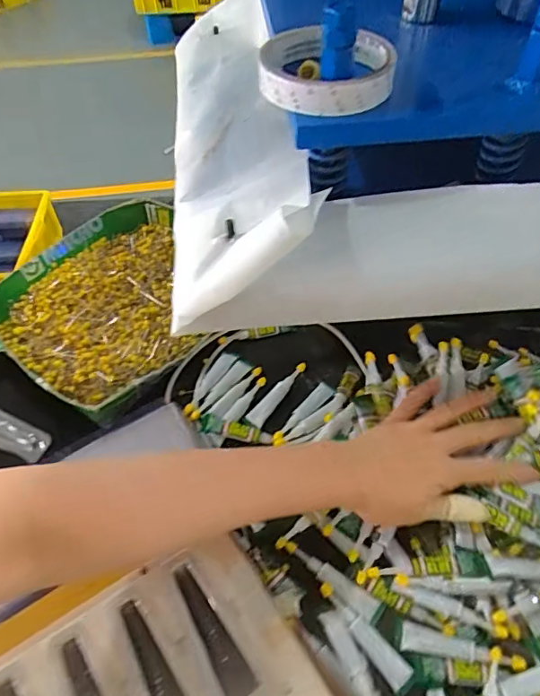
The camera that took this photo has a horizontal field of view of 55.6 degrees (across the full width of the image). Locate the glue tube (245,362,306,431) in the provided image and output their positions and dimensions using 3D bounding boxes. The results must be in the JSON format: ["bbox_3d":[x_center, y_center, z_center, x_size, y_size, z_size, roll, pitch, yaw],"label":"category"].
[{"bbox_3d":[0.006,0.042,0.476,0.016,0.011,0.077,30,58,22],"label":"glue tube"}]

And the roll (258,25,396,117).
[{"bbox_3d":[0.036,-0.179,0.330,0.083,0.023,0.083,1,51,-2],"label":"roll"}]

